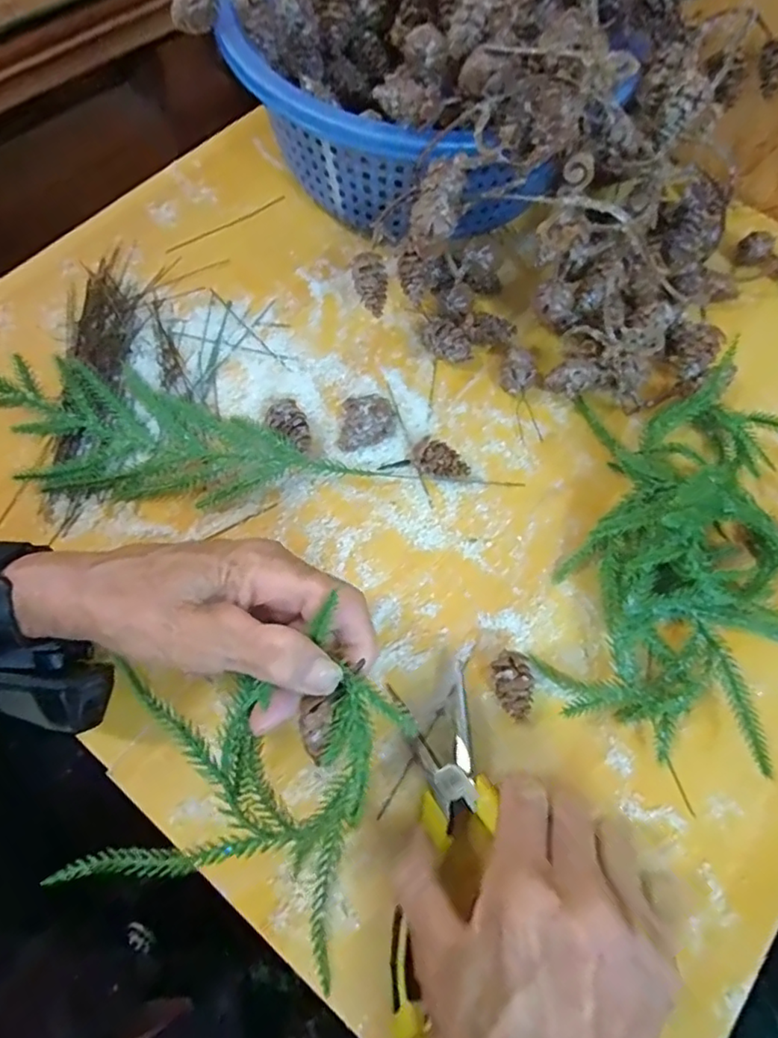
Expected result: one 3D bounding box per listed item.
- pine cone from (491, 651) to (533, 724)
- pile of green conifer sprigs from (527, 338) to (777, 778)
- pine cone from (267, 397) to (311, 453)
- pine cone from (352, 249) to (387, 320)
[{"bbox_3d":[0.064,0.088,0.311,0.018,0.021,0.034,-6,67,-6],"label":"pine cone"},{"bbox_3d":[0.177,0.010,0.336,0.143,0.054,0.230,14,66,3],"label":"pile of green conifer sprigs"},{"bbox_3d":[-0.059,-0.054,0.362,0.020,0.021,0.031,-35,72,-17],"label":"pine cone"},{"bbox_3d":[-0.010,-0.142,0.360,0.019,0.036,0.020,-16,27,8],"label":"pine cone"}]

